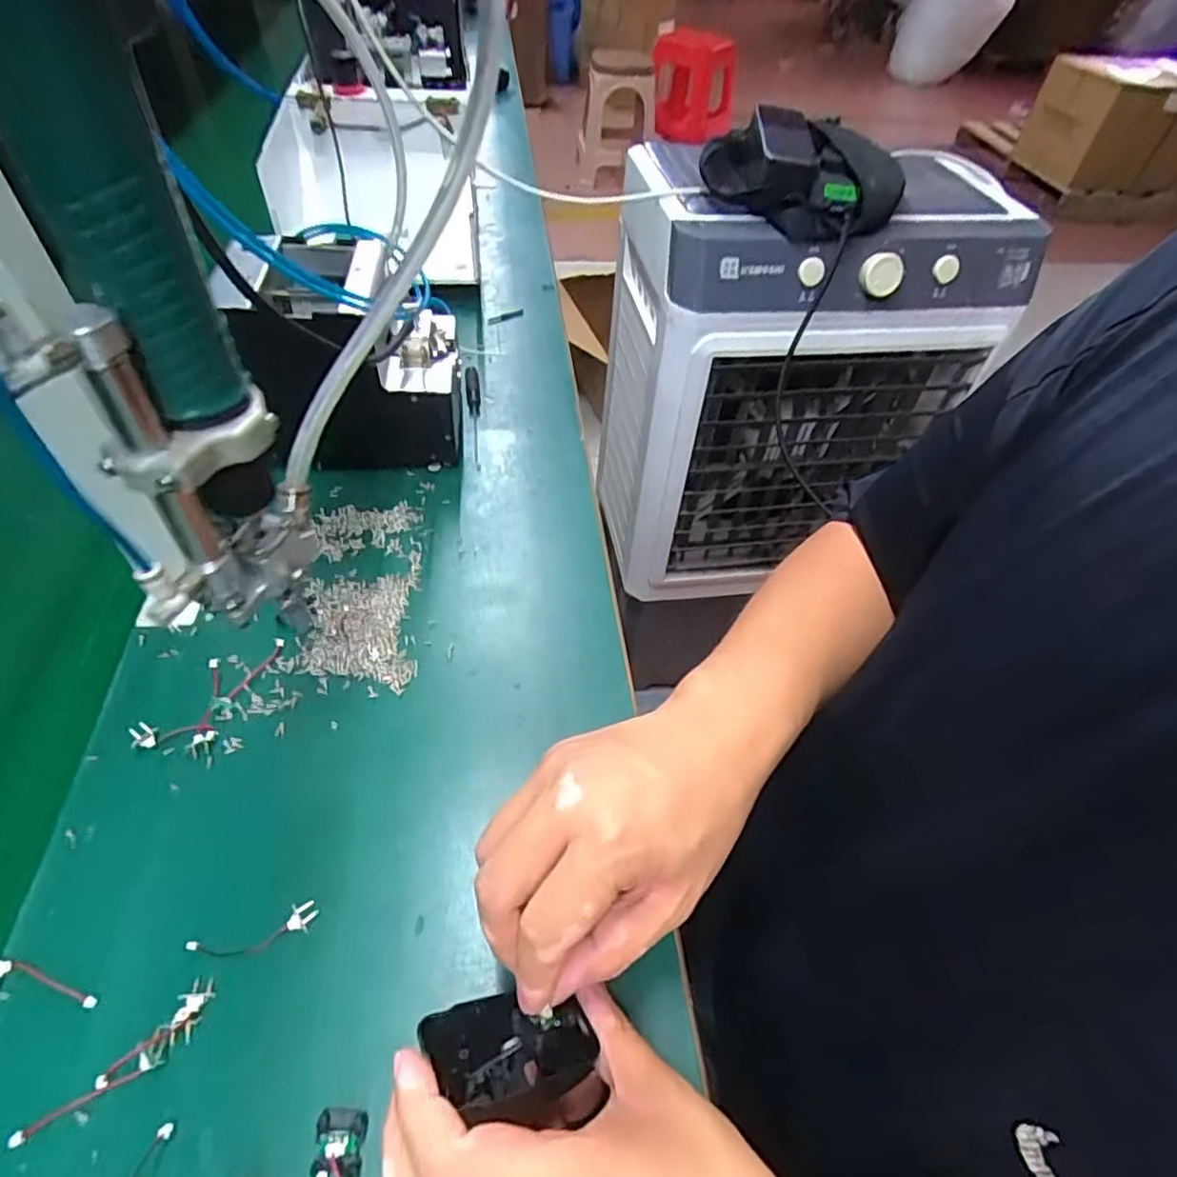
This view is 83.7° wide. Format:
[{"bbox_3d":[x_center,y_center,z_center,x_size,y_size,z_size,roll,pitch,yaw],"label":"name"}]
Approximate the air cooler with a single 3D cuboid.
[{"bbox_3d":[0.232,-0.296,0.885,0.396,0.520,0.317,-7,50,-11],"label":"air cooler"}]

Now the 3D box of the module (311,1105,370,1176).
[{"bbox_3d":[-0.112,0.248,0.294,0.021,0.007,0.026,0,50,-7],"label":"module"}]

